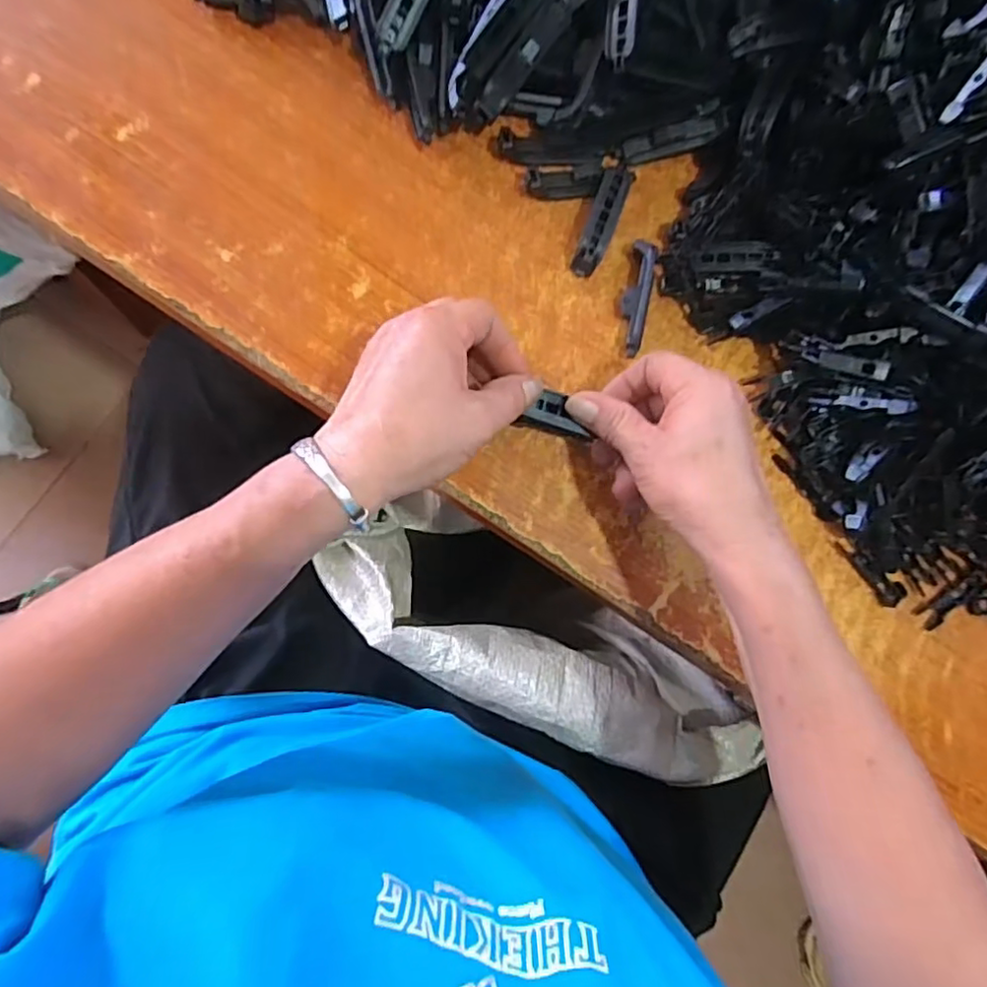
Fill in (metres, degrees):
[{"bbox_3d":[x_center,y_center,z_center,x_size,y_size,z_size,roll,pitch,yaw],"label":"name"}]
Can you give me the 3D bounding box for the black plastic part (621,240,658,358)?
[{"bbox_3d":[0.090,-0.122,0.394,0.016,0.017,0.073,11,80,-9],"label":"black plastic part"}]

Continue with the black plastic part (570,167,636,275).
[{"bbox_3d":[0.071,-0.177,0.396,0.019,0.015,0.080,20,79,-7],"label":"black plastic part"}]

